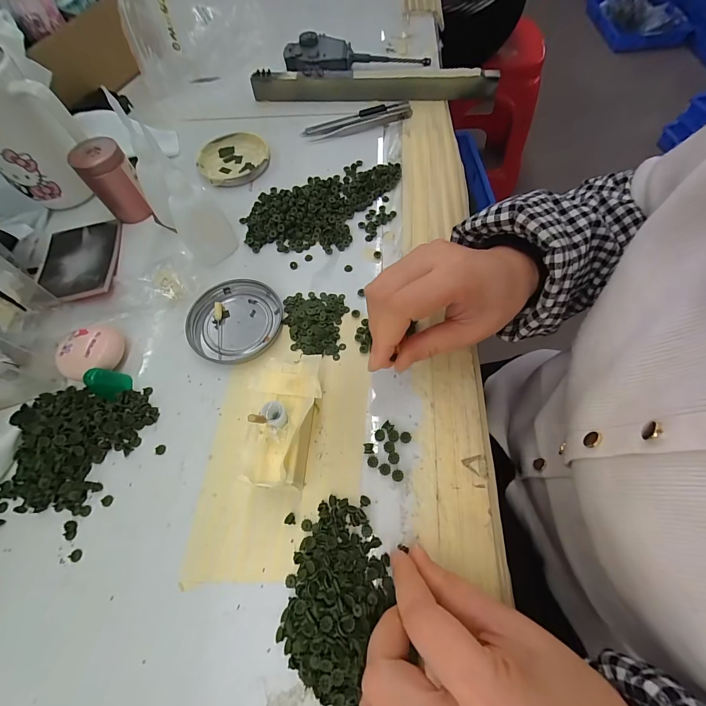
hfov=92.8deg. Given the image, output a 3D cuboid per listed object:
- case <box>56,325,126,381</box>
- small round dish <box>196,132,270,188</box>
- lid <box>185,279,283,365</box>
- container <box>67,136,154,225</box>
[{"bbox_3d":[-0.209,0.001,0.268,0.046,0.020,0.036,-21,65,-7],"label":"case"},{"bbox_3d":[-0.135,-0.220,0.381,0.078,0.008,0.078,-1,64,3],"label":"small round dish"},{"bbox_3d":[-0.100,-0.028,0.287,0.080,0.007,0.072,-38,68,-14],"label":"lid"},{"bbox_3d":[-0.236,-0.170,0.331,0.044,0.061,0.047,-40,69,-15],"label":"container"}]

